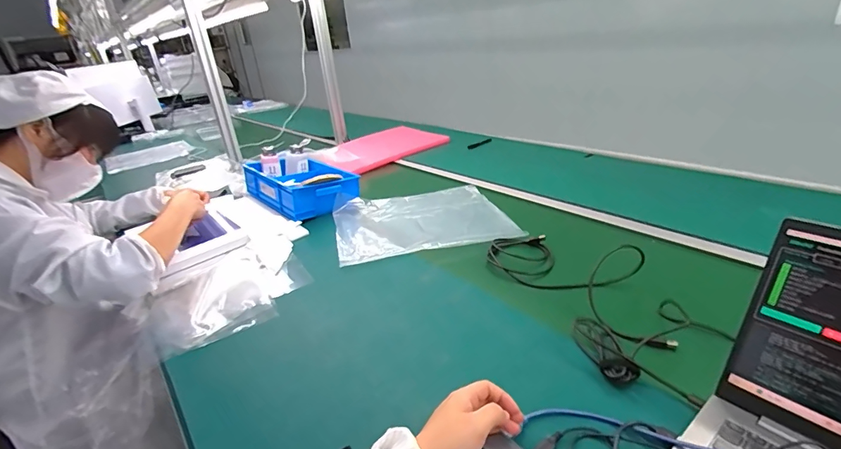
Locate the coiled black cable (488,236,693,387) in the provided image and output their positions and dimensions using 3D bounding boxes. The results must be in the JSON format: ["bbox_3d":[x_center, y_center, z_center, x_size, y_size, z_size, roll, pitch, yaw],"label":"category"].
[{"bbox_3d":[0.280,0.091,0.675,0.219,0.023,0.389,-12,25,-12],"label":"coiled black cable"}]

